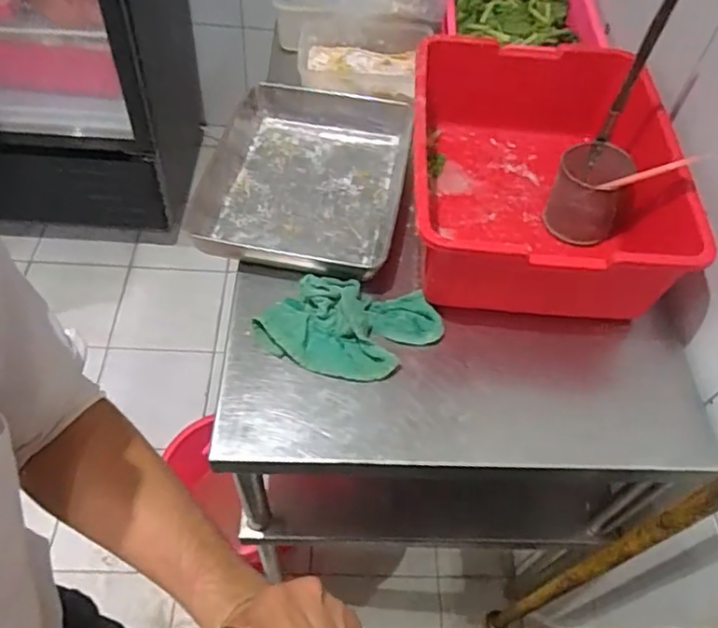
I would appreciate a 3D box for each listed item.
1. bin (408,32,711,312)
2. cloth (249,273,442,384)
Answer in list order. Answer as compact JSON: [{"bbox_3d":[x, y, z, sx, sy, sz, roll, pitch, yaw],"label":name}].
[{"bbox_3d":[0.247,-0.198,0.868,0.351,0.162,0.437,8,54,0],"label":"bin"},{"bbox_3d":[-0.014,0.013,0.773,0.239,0.043,0.128,5,54,-2],"label":"cloth"}]

